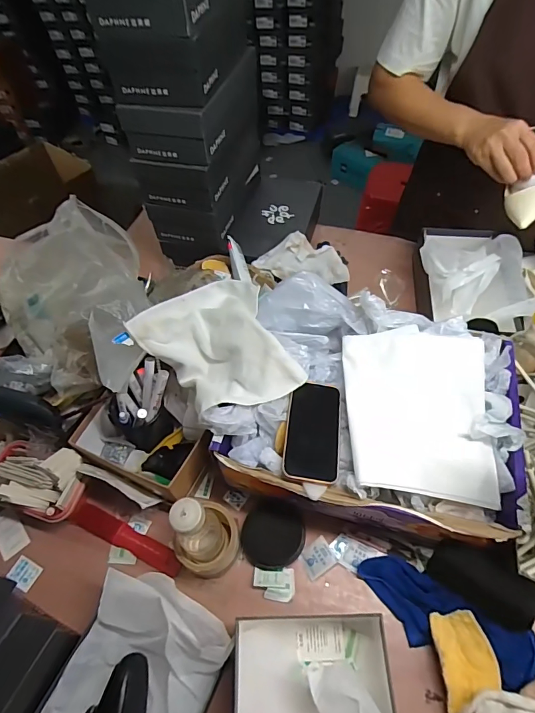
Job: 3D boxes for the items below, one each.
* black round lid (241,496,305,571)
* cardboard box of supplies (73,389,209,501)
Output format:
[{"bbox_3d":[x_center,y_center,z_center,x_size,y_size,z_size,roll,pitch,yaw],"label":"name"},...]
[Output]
[{"bbox_3d":[0.009,0.261,0.602,0.090,0.012,0.096,-2,75,6],"label":"black round lid"},{"bbox_3d":[-0.193,0.149,0.651,0.199,0.090,0.109,20,58,17],"label":"cardboard box of supplies"}]

